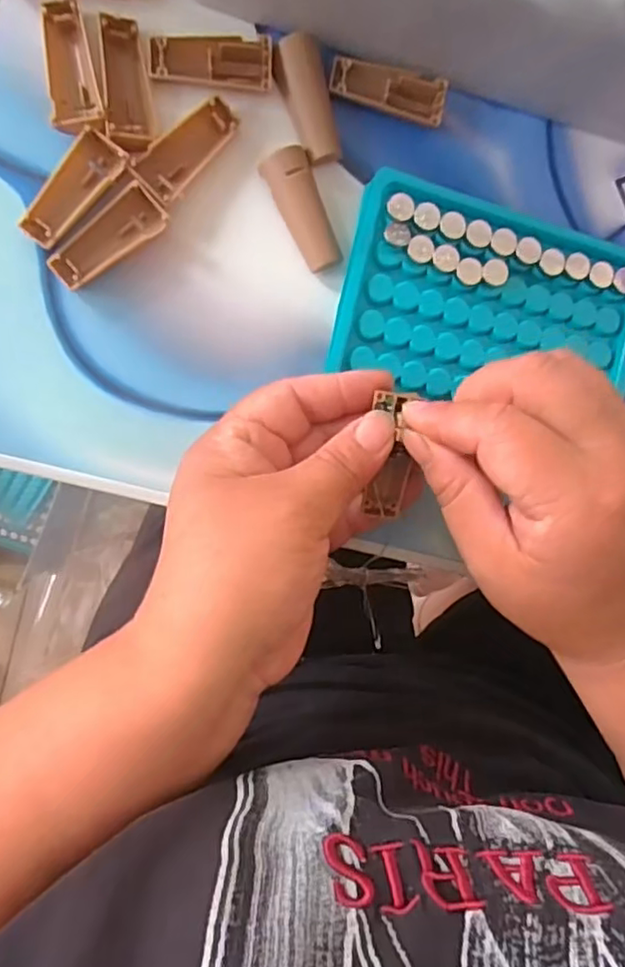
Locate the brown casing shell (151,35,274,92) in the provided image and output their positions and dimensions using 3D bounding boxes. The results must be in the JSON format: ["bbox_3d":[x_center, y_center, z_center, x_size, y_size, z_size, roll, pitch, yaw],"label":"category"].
[{"bbox_3d":[-0.041,-0.175,0.263,0.049,0.007,0.017,-2,93,-9],"label":"brown casing shell"}]

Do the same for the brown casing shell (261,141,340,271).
[{"bbox_3d":[-0.003,-0.117,0.271,0.020,0.010,0.050,-24,96,-7],"label":"brown casing shell"}]

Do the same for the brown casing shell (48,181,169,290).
[{"bbox_3d":[-0.083,-0.099,0.258,0.049,0.009,0.021,-43,98,-5],"label":"brown casing shell"}]

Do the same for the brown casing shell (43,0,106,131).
[{"bbox_3d":[-0.097,-0.166,0.254,0.019,0.007,0.049,-12,94,-8],"label":"brown casing shell"}]

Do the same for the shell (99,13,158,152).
[{"bbox_3d":[-0.075,-0.161,0.257,0.018,0.008,0.053,-7,93,-9],"label":"shell"}]

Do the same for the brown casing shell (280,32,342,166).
[{"bbox_3d":[0.000,-0.163,0.269,0.017,0.008,0.050,-17,95,-8],"label":"brown casing shell"}]

